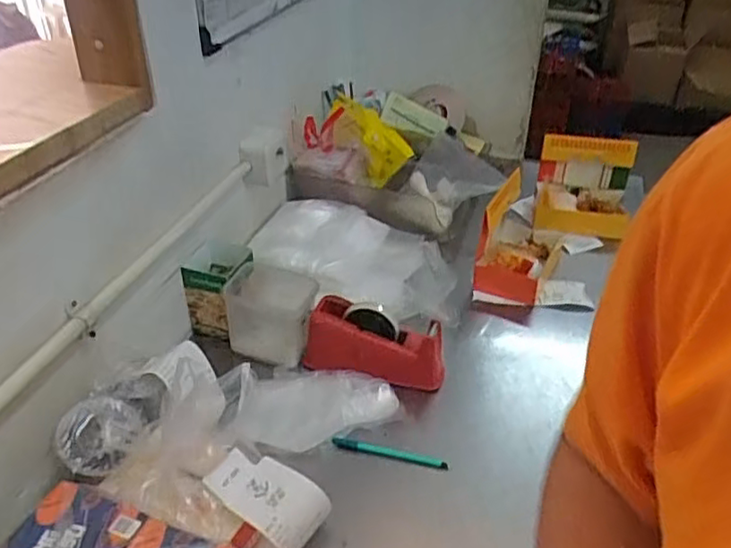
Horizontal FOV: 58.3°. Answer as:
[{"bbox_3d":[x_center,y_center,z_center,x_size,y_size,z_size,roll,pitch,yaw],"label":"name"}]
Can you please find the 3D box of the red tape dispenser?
[{"bbox_3d":[0.016,0.101,0.953,0.202,0.113,0.064,11,6,7],"label":"red tape dispenser"}]

